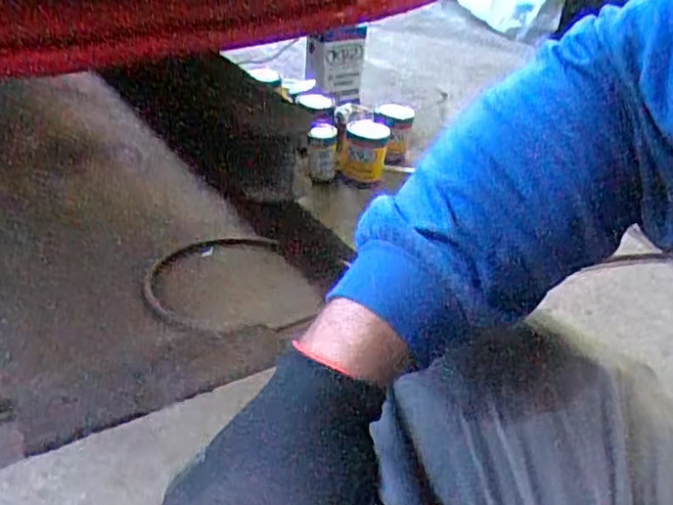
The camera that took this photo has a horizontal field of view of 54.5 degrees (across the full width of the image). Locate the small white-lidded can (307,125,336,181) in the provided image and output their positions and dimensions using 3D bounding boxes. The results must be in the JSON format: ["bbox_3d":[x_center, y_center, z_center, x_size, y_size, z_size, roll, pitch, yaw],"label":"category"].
[{"bbox_3d":[-0.033,-0.239,1.538,0.070,0.126,0.067,3,33,-2],"label":"small white-lidded can"}]

